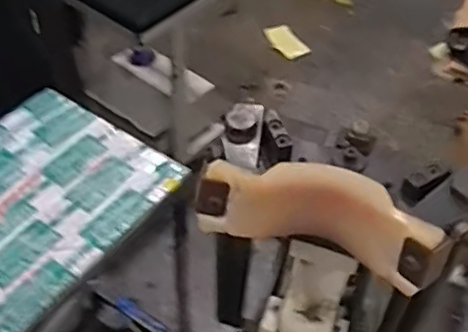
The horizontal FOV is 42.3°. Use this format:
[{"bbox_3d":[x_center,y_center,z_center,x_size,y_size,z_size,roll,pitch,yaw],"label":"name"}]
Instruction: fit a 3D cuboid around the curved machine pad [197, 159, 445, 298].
[{"bbox_3d":[0.069,0.038,0.503,0.192,0.074,0.055,17,49,11],"label":"curved machine pad"}]

